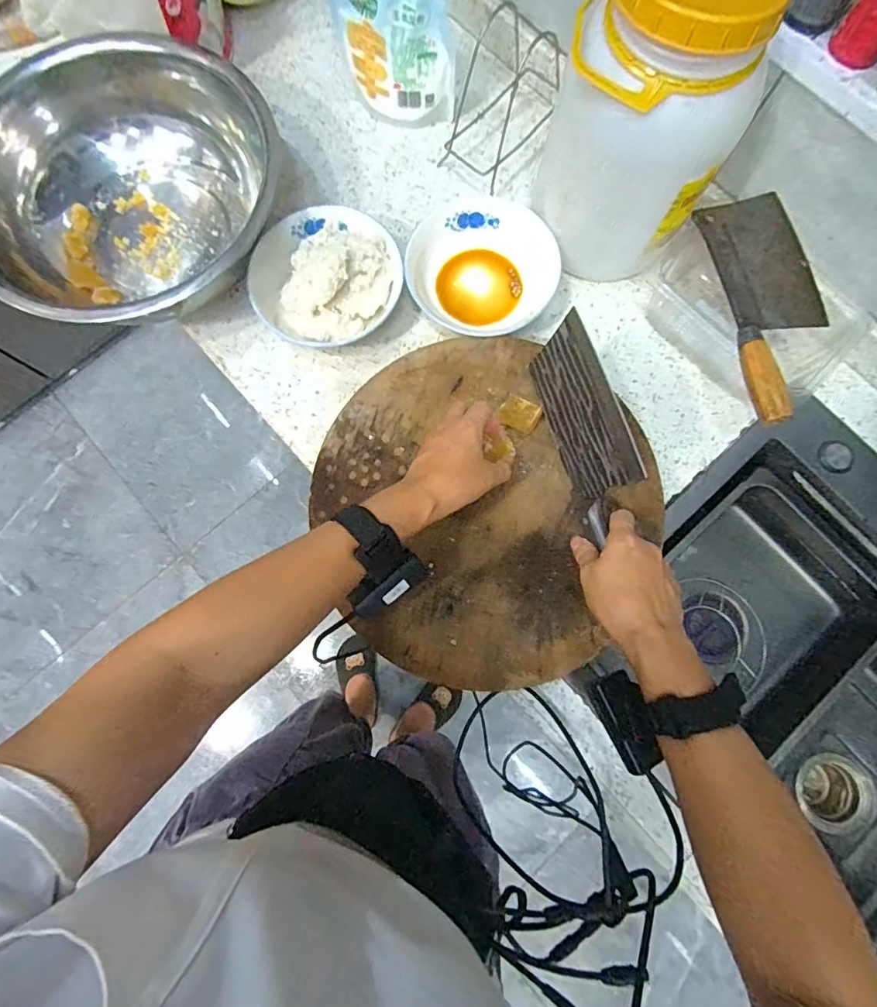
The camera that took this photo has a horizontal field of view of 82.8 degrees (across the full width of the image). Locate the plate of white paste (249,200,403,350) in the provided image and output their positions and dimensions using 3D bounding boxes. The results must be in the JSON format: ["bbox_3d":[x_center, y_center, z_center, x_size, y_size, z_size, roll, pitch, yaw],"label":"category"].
[{"bbox_3d":[-0.136,-0.275,0.594,0.173,0.079,0.161,0,78,2],"label":"plate of white paste"}]

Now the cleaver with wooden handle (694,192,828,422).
[{"bbox_3d":[0.351,-0.213,0.517,0.105,0.031,0.265,-7,78,0],"label":"cleaver with wooden handle"}]

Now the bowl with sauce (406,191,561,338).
[{"bbox_3d":[0.056,-0.301,0.611,0.180,0.041,0.185,0,78,2],"label":"bowl with sauce"}]

